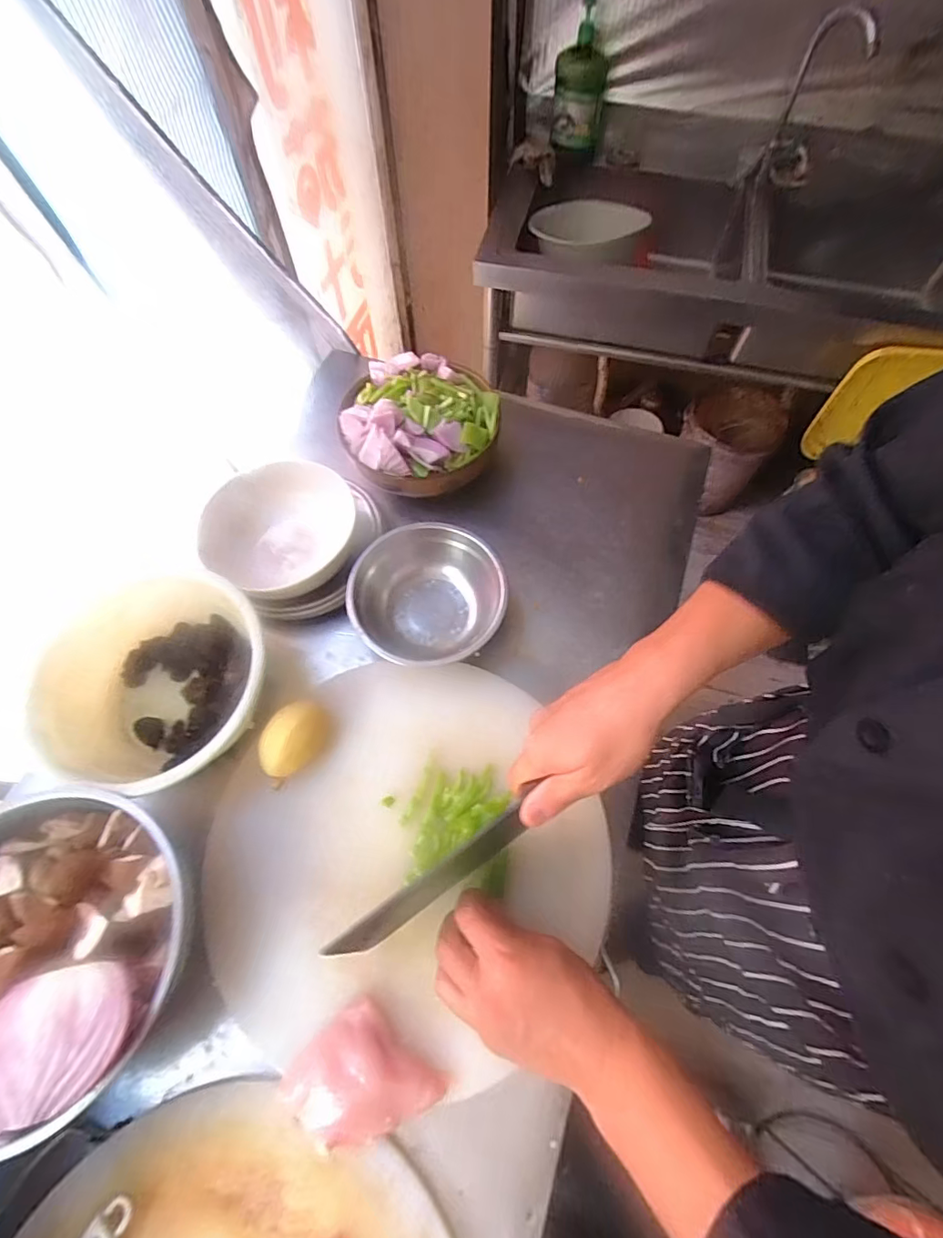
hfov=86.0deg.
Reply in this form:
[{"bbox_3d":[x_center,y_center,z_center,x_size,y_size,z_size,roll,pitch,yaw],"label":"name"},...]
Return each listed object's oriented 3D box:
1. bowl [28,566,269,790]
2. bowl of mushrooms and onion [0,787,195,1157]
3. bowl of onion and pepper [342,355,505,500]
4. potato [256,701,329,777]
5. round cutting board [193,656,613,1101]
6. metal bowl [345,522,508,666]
[{"bbox_3d":[-0.306,0.067,0.513,0.212,0.093,0.203,-1,62,1],"label":"bowl"},{"bbox_3d":[-0.347,0.263,0.400,0.236,0.097,0.223,-1,62,1],"label":"bowl of mushrooms and onion"},{"bbox_3d":[-0.065,-0.245,0.650,0.189,0.103,0.179,0,63,0],"label":"bowl of onion and pepper"},{"bbox_3d":[-0.171,0.120,0.495,0.050,0.047,0.074,38,69,17],"label":"potato"},{"bbox_3d":[-0.062,0.203,0.468,0.361,0.027,0.343,-1,62,1],"label":"round cutting board"},{"bbox_3d":[-0.048,-0.021,0.563,0.164,0.062,0.159,-1,62,1],"label":"metal bowl"}]

